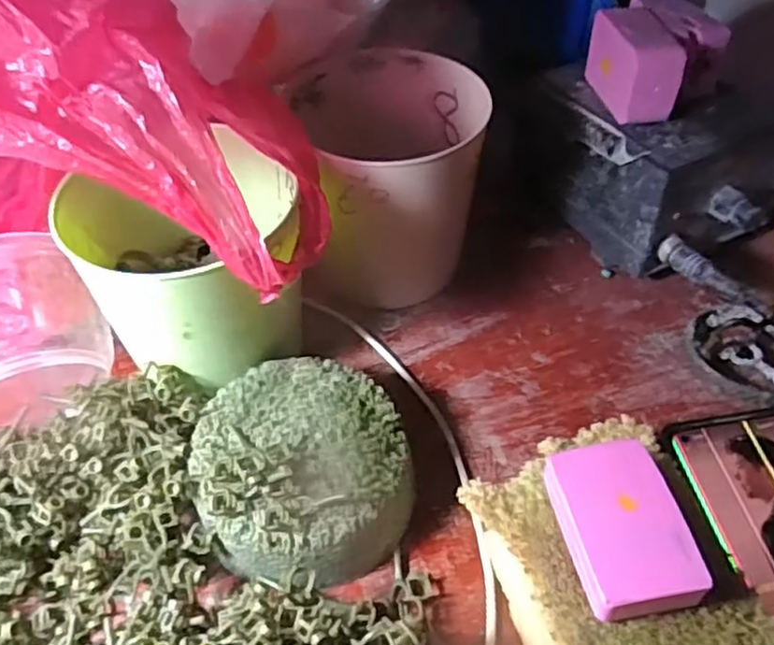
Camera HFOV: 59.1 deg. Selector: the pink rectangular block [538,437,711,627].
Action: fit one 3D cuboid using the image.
[{"bbox_3d":[0.094,0.085,0.280,0.047,0.021,0.069,-8,50,-5],"label":"pink rectangular block"}]

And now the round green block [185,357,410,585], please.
[{"bbox_3d":[-0.041,0.068,0.331,0.097,0.051,0.102,-1,49,1],"label":"round green block"}]

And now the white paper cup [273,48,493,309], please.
[{"bbox_3d":[-0.002,-0.087,0.414,0.105,0.102,0.111,4,50,5],"label":"white paper cup"}]

